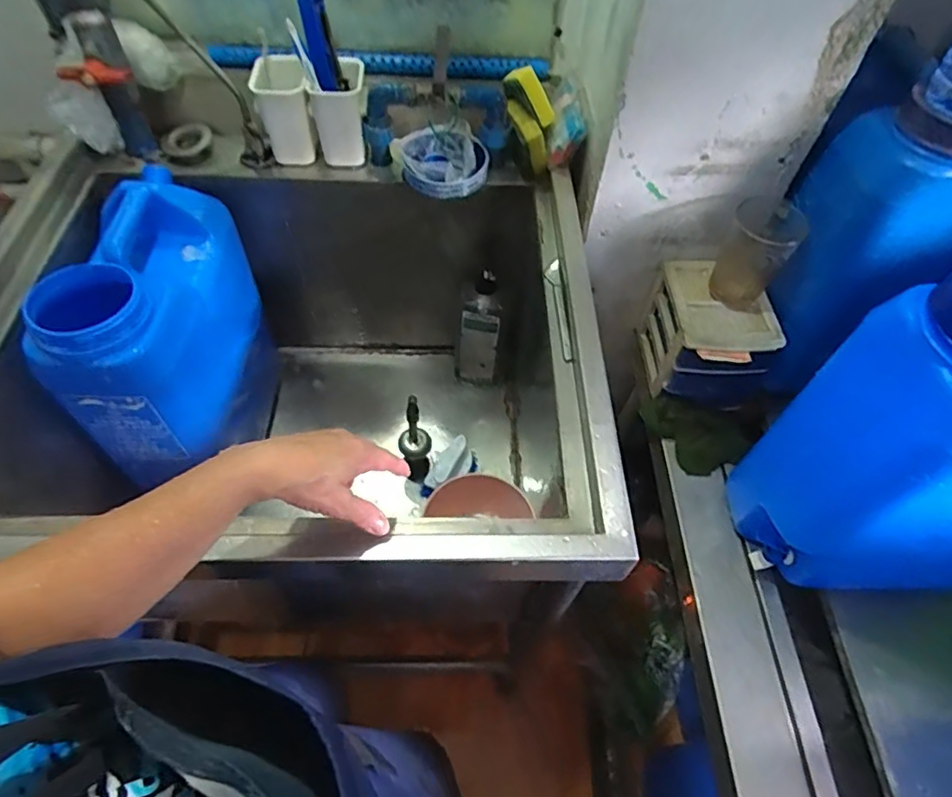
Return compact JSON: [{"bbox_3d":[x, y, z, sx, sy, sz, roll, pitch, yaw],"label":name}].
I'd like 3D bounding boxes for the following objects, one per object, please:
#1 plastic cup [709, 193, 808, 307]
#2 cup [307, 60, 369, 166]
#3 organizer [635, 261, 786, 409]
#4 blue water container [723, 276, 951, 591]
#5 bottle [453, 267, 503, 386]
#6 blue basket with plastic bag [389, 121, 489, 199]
[{"bbox_3d":[0.375,-0.192,0.790,0.084,0.128,0.099,33,61,19],"label":"plastic cup"},{"bbox_3d":[-0.186,-0.393,0.814,0.069,0.115,0.071,-3,56,-5],"label":"cup"},{"bbox_3d":[0.334,-0.089,0.865,0.142,0.144,0.179,3,56,-1],"label":"organizer"},{"bbox_3d":[0.487,0.052,0.592,0.281,0.388,0.170,-1,56,-3],"label":"blue water container"},{"bbox_3d":[0.003,-0.124,1.034,0.081,0.256,0.080,-1,56,-3],"label":"bottle"},{"bbox_3d":[-0.042,-0.335,0.826,0.123,0.051,0.115,1,56,-2],"label":"blue basket with plastic bag"}]

